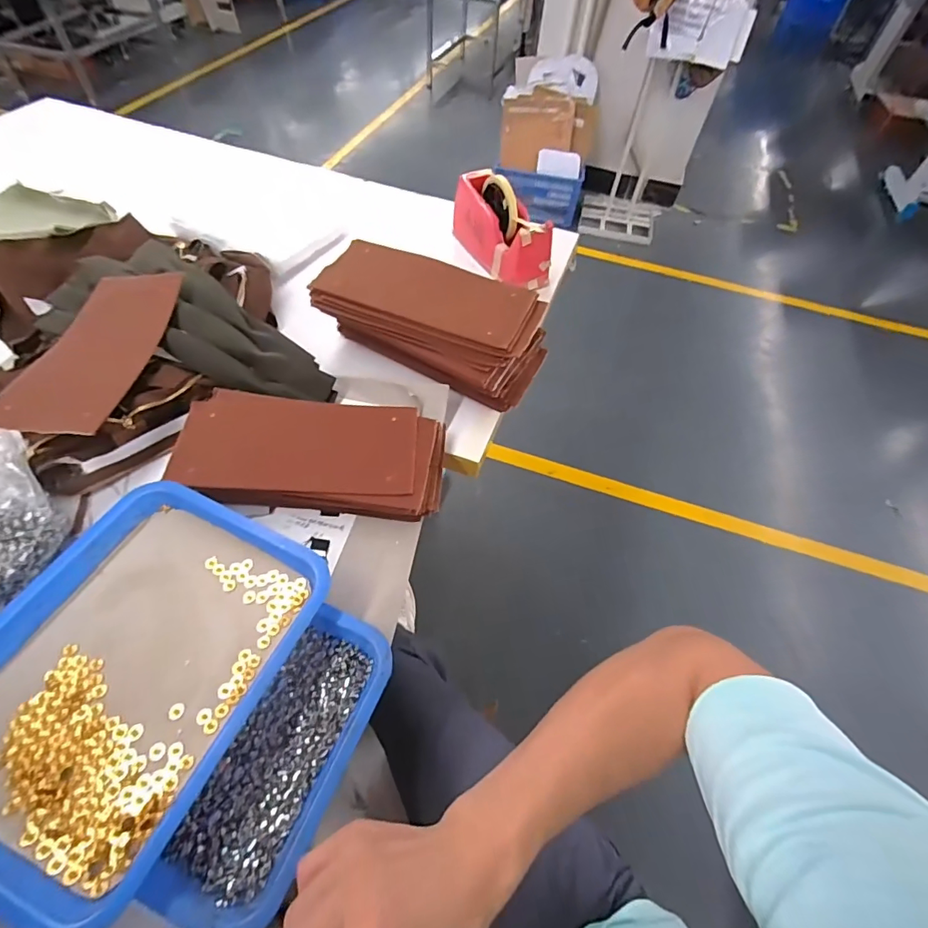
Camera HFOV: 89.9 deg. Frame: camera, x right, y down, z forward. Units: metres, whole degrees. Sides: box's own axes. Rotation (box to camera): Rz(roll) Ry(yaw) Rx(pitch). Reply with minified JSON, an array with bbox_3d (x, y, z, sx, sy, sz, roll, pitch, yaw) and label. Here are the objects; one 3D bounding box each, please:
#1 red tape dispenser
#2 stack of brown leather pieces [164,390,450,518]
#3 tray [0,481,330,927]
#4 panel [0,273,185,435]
[{"bbox_3d":[0.058,-0.379,0.736,0.073,0.104,0.201,-25,60,-18],"label":"red tape dispenser"},{"bbox_3d":[-0.167,-0.009,0.523,0.281,0.054,0.133,5,56,2],"label":"stack of brown leather pieces"},{"bbox_3d":[-0.277,0.166,0.392,0.225,0.064,0.288,21,58,12],"label":"tray"},{"bbox_3d":[-0.412,-0.131,0.530,0.103,0.032,0.253,3,56,0],"label":"panel"}]

